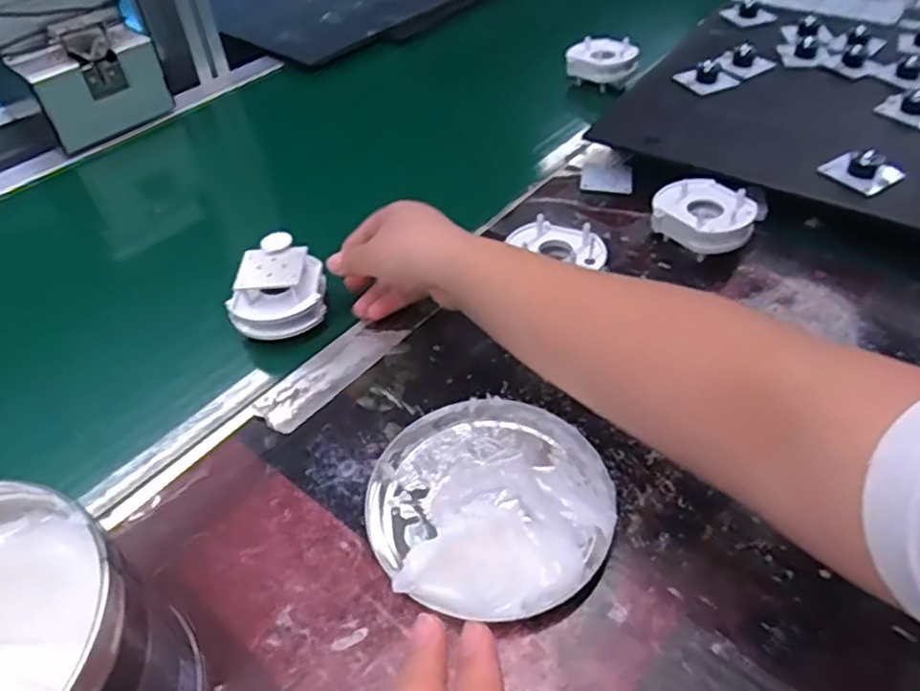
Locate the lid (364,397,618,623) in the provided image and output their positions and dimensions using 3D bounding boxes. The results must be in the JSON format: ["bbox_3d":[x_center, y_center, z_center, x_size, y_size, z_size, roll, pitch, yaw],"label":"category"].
[{"bbox_3d":[0.016,0.079,0.358,0.126,0.029,0.126,-1,46,1],"label":"lid"}]

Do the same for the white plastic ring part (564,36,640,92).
[{"bbox_3d":[0.149,-0.300,0.715,0.072,0.037,0.072,6,46,8],"label":"white plastic ring part"}]

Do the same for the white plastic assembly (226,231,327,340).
[{"bbox_3d":[-0.127,-0.040,0.472,0.062,0.044,0.062,-7,46,-4],"label":"white plastic assembly"}]

